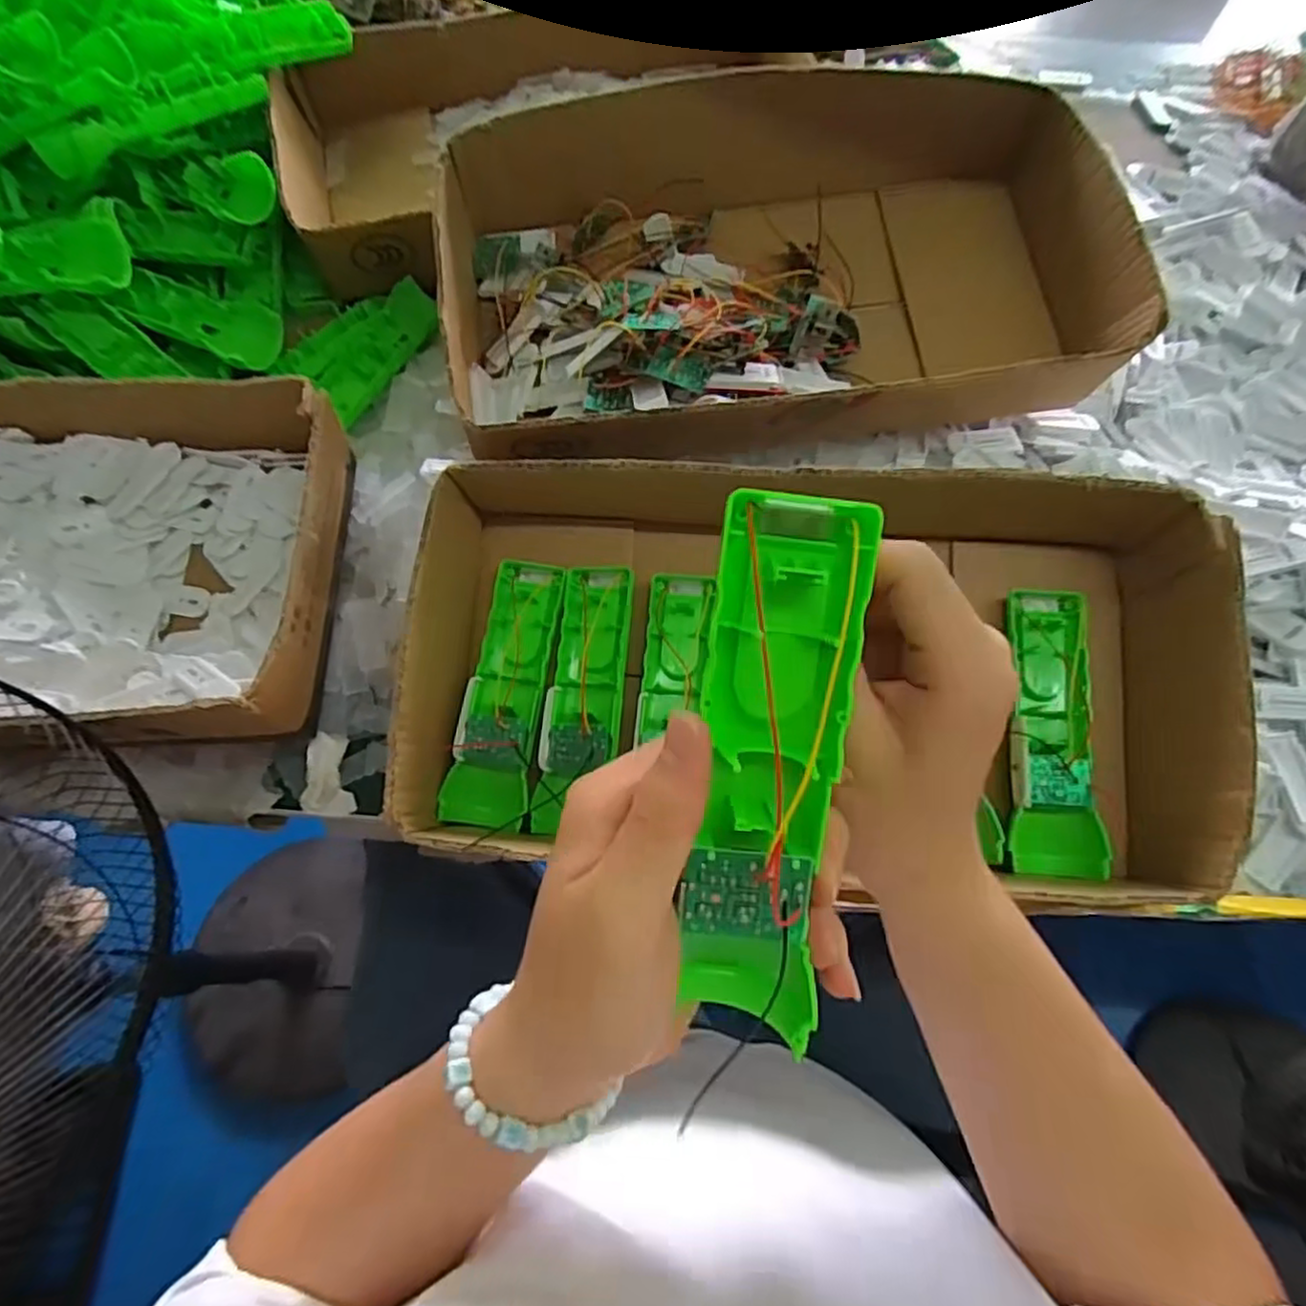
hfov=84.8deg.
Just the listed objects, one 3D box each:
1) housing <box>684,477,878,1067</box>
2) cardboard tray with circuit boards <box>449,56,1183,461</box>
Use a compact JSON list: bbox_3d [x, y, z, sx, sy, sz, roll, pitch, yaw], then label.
[{"bbox_3d":[0.033,0.037,0.202,0.040,0.038,0.158,5,98,1],"label":"housing"},{"bbox_3d":[0.078,-0.245,0.472,0.420,0.079,0.252,-10,66,-6],"label":"cardboard tray with circuit boards"}]

